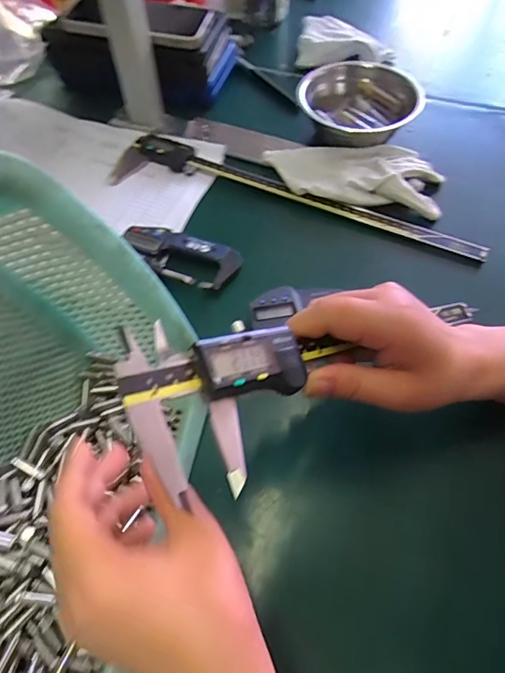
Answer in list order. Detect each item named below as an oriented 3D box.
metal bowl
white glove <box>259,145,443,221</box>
[{"bbox_3d":[0.117,-0.253,0.485,0.123,0.042,0.124,0,58,0],"label":"metal bowl"},{"bbox_3d":[0.105,-0.174,0.463,0.179,0.027,0.092,12,58,7],"label":"white glove"}]

